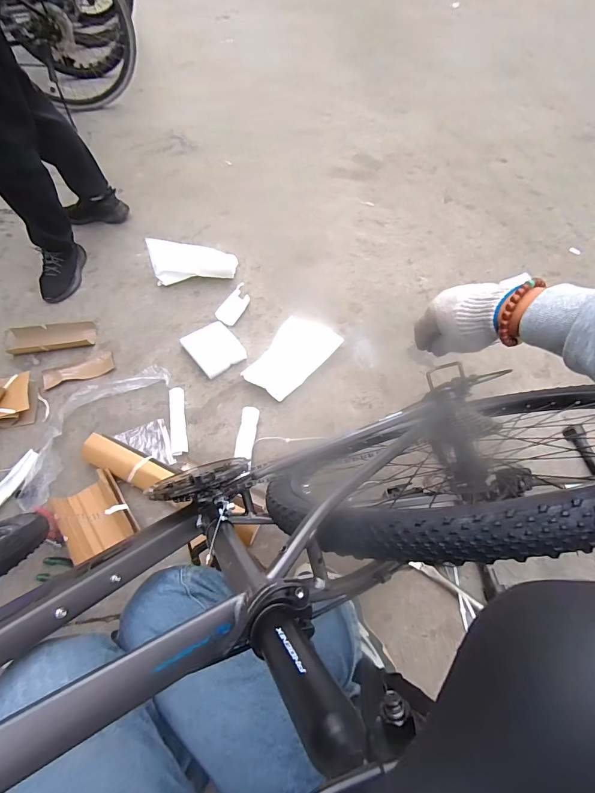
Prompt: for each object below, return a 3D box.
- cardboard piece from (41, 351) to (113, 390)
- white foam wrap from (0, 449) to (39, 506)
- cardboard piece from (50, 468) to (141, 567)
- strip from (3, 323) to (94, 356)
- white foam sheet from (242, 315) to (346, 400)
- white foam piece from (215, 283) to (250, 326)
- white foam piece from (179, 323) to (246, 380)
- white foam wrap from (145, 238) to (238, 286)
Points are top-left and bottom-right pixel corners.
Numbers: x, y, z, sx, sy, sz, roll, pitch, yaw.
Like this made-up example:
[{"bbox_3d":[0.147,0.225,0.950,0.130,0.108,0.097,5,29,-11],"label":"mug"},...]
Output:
[{"bbox_3d":[-0.692,-0.081,1.187,0.209,0.014,0.094,-25,64,-15],"label":"cardboard piece"},{"bbox_3d":[-0.775,0.229,0.990,0.064,0.024,0.200,22,63,10],"label":"white foam wrap"},{"bbox_3d":[-0.495,0.295,0.927,0.144,0.078,0.186,-32,67,-18],"label":"cardboard piece"},{"bbox_3d":[-0.810,-0.196,1.222,0.282,0.021,0.103,-7,61,-6],"label":"strip"},{"bbox_3d":[-0.021,-0.141,1.211,0.196,0.034,0.332,35,65,16],"label":"white foam sheet"},{"bbox_3d":[-0.216,-0.320,1.312,0.076,0.033,0.182,24,63,11],"label":"white foam piece"},{"bbox_3d":[-0.275,-0.160,1.230,0.153,0.014,0.189,-35,67,-19],"label":"white foam piece"},{"bbox_3d":[-0.375,-0.486,1.362,0.304,0.135,0.109,1,61,-1],"label":"white foam wrap"}]

